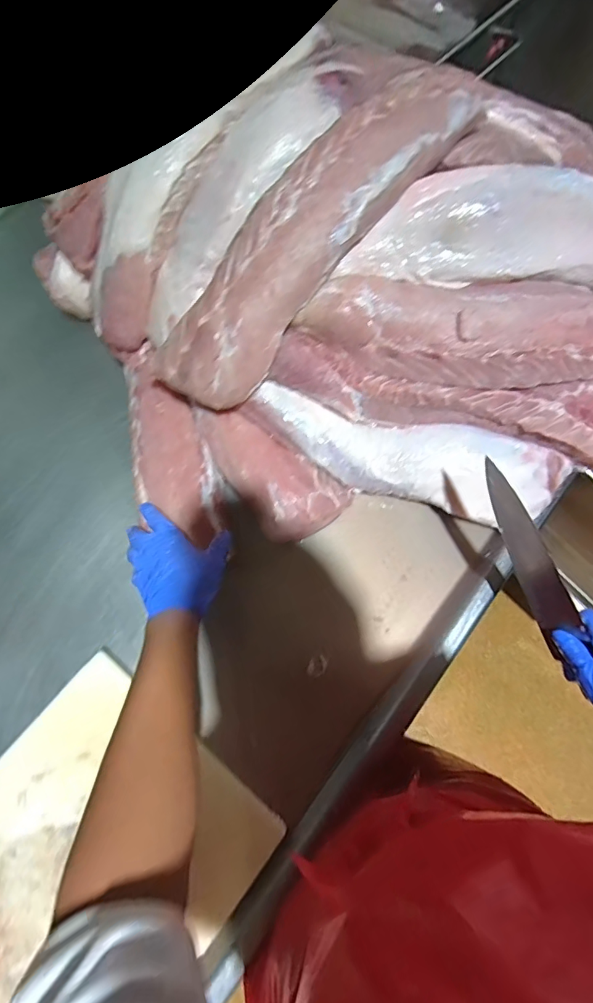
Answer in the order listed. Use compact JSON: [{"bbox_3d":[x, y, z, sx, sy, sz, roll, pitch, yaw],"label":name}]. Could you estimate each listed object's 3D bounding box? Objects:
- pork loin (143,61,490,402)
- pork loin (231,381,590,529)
[{"bbox_3d":[0.020,-0.319,0.533,0.117,0.102,0.509,45,97,15],"label":"pork loin"},{"bbox_3d":[0.142,-0.068,0.606,0.433,0.069,0.109,17,71,7],"label":"pork loin"}]

